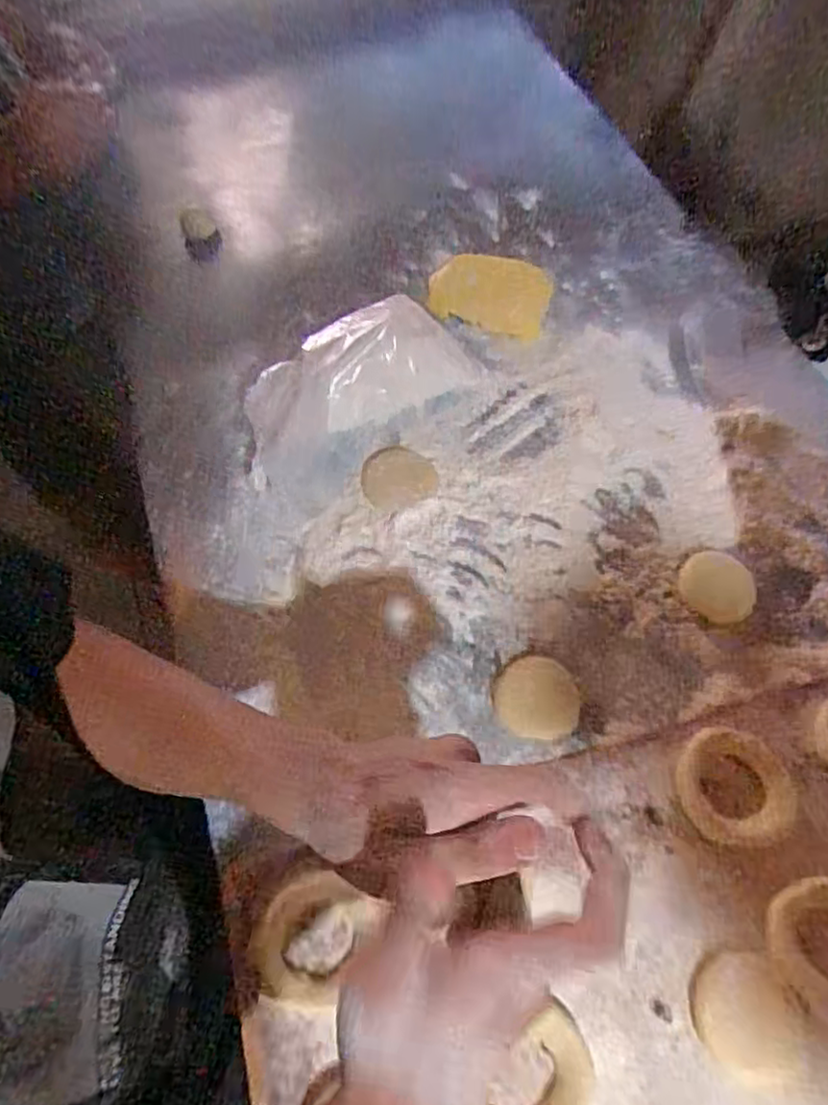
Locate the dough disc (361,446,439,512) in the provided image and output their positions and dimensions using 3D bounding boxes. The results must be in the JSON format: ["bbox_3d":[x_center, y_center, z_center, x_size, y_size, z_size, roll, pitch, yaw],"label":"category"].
[{"bbox_3d":[-0.014,-0.068,0.597,0.067,0.009,0.068,-1,61,1],"label":"dough disc"}]

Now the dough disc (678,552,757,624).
[{"bbox_3d":[0.250,0.028,0.545,0.059,0.005,0.060,-1,61,1],"label":"dough disc"}]

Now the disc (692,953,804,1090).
[{"bbox_3d":[0.202,0.282,0.403,0.060,0.008,0.065,2,61,3],"label":"disc"}]

